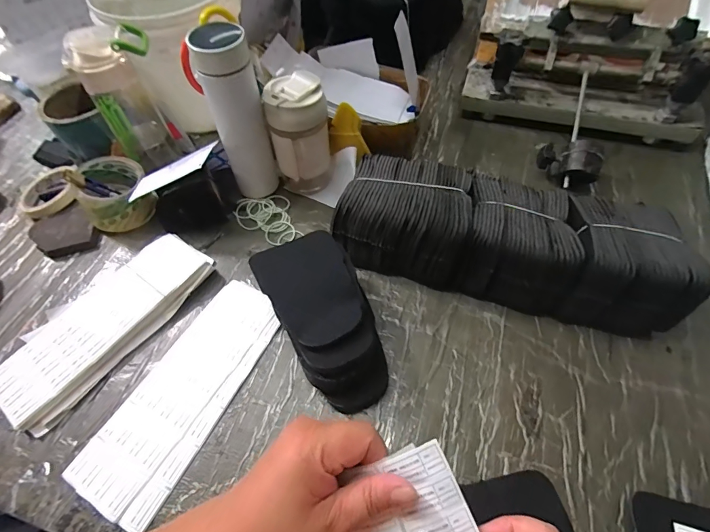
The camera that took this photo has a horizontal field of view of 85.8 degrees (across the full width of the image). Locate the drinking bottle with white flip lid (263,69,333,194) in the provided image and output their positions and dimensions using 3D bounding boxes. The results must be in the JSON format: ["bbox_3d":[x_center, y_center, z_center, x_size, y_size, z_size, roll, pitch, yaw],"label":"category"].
[{"bbox_3d":[-0.075,-0.179,0.550,0.080,0.164,0.071,-9,57,-4],"label":"drinking bottle with white flip lid"}]

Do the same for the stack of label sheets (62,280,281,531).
[{"bbox_3d":[-0.187,0.133,0.433,0.104,0.019,0.262,22,61,16],"label":"stack of label sheets"}]

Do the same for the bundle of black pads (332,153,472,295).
[{"bbox_3d":[0.068,-0.068,0.499,0.151,0.107,0.140,14,59,11],"label":"bundle of black pads"}]

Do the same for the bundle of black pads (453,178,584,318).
[{"bbox_3d":[0.196,-0.031,0.472,0.115,0.102,0.138,12,58,10],"label":"bundle of black pads"}]

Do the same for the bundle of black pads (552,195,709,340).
[{"bbox_3d":[0.308,-0.008,0.449,0.119,0.106,0.139,10,58,8],"label":"bundle of black pads"}]

